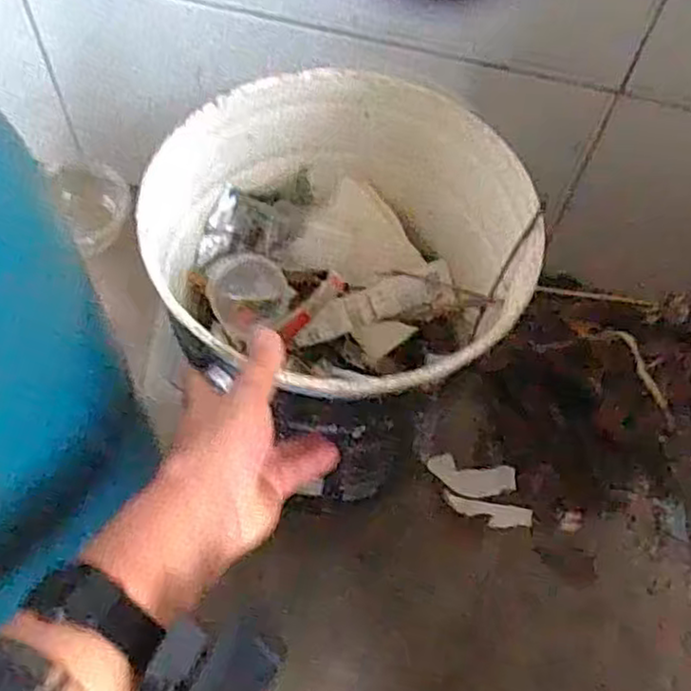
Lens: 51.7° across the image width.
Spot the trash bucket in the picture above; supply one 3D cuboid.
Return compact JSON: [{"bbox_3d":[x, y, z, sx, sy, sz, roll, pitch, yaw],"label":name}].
[{"bbox_3d":[-0.002,-0.020,0.641,0.294,0.326,0.280,0,51,0],"label":"trash bucket"}]

